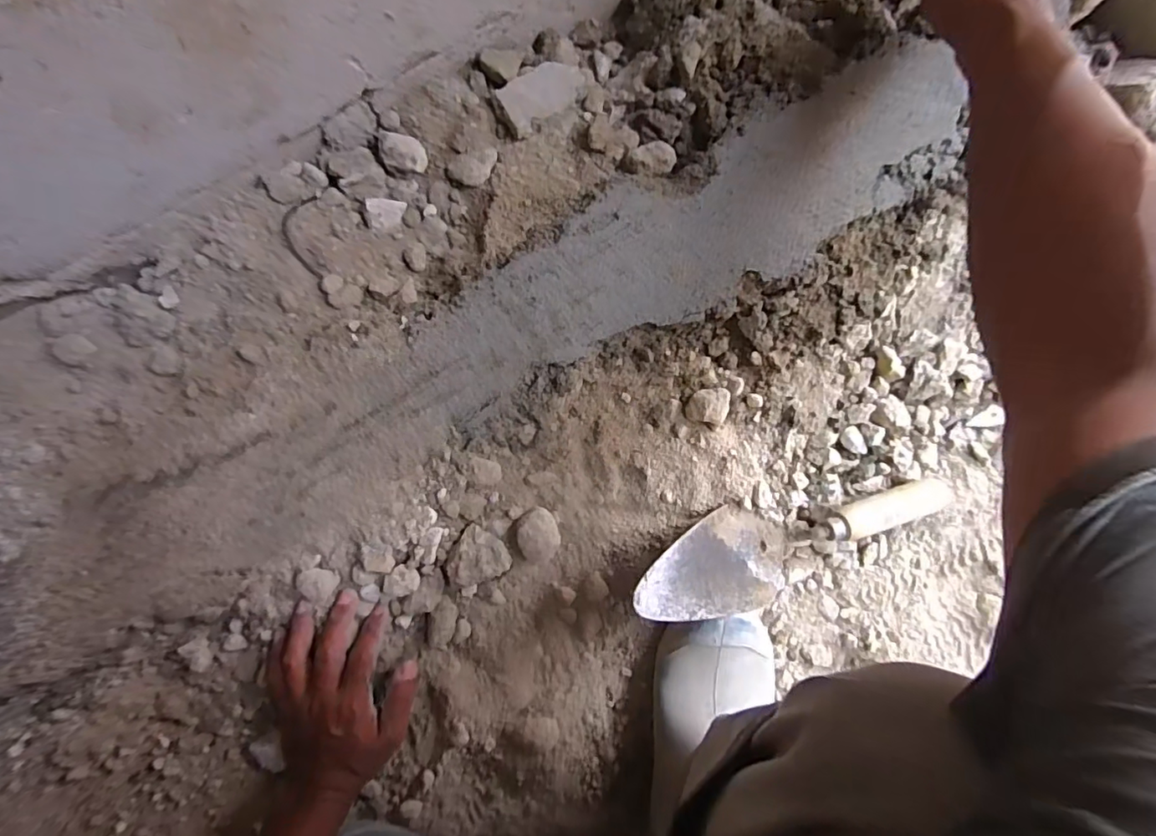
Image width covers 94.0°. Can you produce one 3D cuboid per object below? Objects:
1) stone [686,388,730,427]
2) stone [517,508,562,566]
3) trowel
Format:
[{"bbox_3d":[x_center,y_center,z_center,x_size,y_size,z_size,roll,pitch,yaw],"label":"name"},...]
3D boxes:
[{"bbox_3d":[0.116,-0.011,0.477,0.033,0.017,0.031,-1,94,-8],"label":"stone"},{"bbox_3d":[-0.033,0.106,0.475,0.037,0.022,0.049,-25,99,-4],"label":"stone"},{"bbox_3d":[0.195,0.122,0.479,0.311,0.064,0.090,-7,98,-7],"label":"trowel"}]

